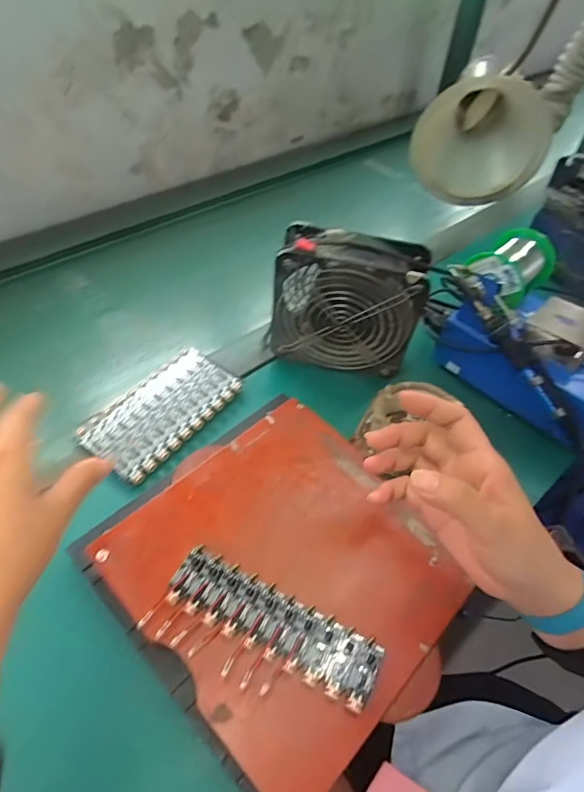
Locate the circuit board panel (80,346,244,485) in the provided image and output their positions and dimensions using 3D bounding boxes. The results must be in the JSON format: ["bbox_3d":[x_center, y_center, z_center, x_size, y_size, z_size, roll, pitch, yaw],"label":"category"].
[{"bbox_3d":[-0.134,0.015,0.489,0.089,0.015,0.159,30,54,22],"label":"circuit board panel"}]

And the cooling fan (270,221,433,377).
[{"bbox_3d":[0.055,-0.096,0.497,0.157,0.147,0.053,10,49,6],"label":"cooling fan"}]

